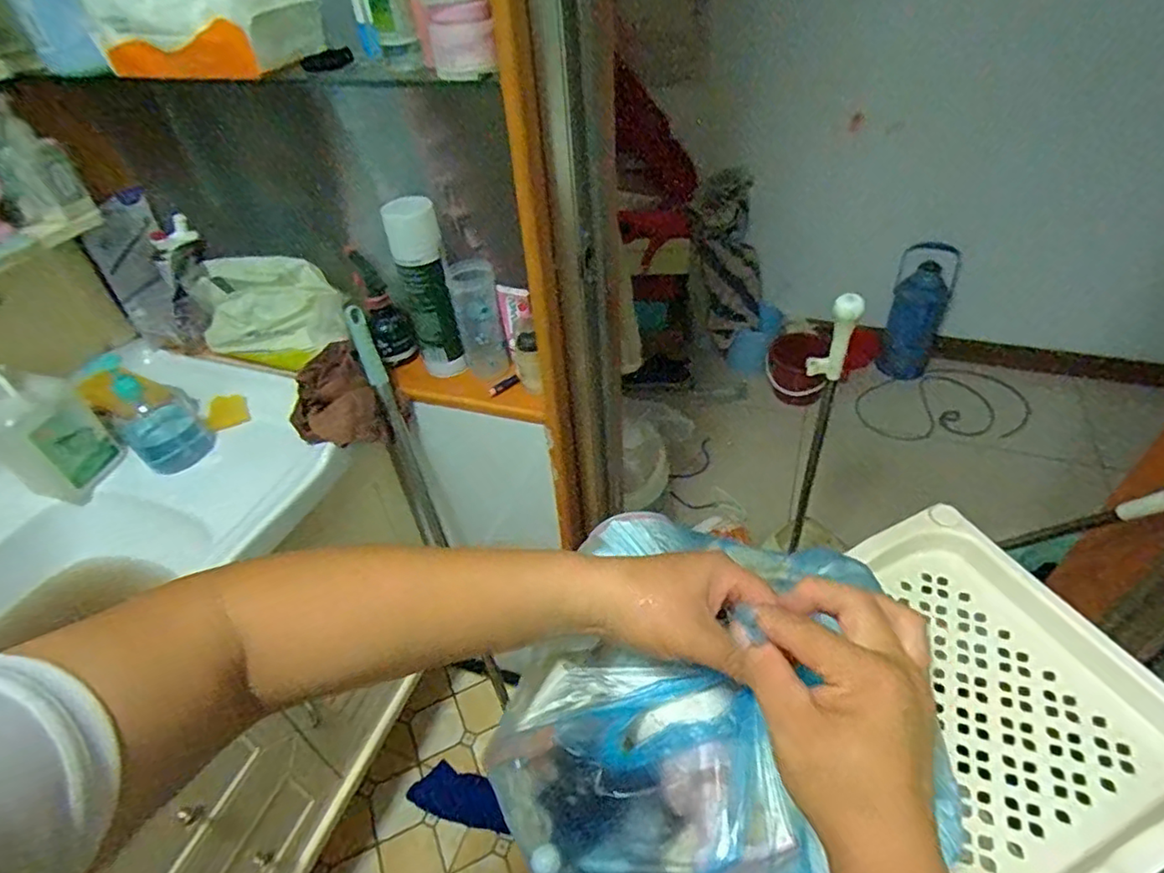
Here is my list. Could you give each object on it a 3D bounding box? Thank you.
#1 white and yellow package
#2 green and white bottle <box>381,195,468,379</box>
[{"bbox_3d":[-0.488,-0.197,0.981,0.240,0.140,0.113,16,46,21],"label":"white and yellow package"},{"bbox_3d":[-0.209,-0.193,0.850,0.064,0.240,0.064,-16,43,-12],"label":"green and white bottle"}]

